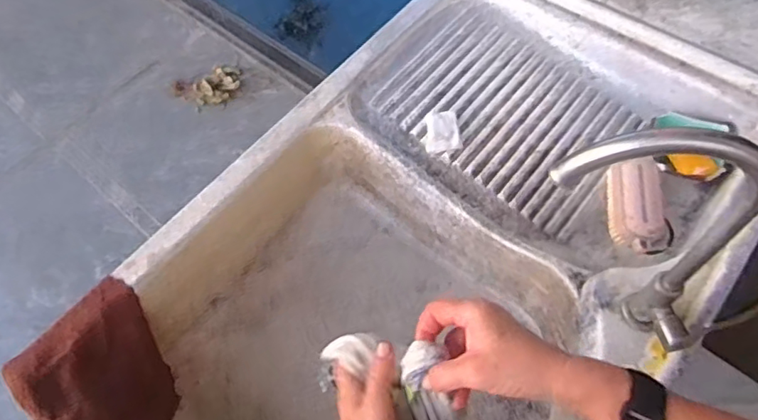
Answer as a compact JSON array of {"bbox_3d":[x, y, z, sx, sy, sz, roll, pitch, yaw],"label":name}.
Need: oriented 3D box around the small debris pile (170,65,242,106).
[{"bbox_3d":[-0.520,-0.380,1.702,0.205,0.031,0.161,-24,62,-11],"label":"small debris pile"}]

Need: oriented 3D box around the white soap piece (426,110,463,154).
[{"bbox_3d":[0.087,-0.106,0.764,0.050,0.012,0.063,-2,74,2],"label":"white soap piece"}]

